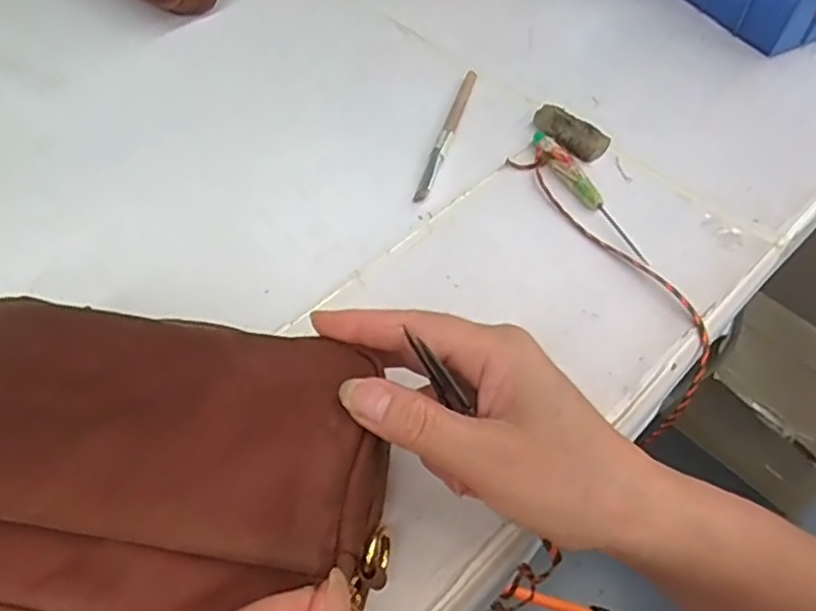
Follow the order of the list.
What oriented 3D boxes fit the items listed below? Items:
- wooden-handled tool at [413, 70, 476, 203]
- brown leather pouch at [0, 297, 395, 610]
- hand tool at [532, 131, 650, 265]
[{"bbox_3d":[0.026,-0.115,0.440,0.010,0.009,0.130,13,55,11],"label":"wooden-handled tool"},{"bbox_3d":[-0.105,0.063,0.246,0.186,0.038,0.130,7,54,7],"label":"brown leather pouch"},{"bbox_3d":[0.110,-0.069,0.403,0.015,0.011,0.116,-24,56,-15],"label":"hand tool"}]

